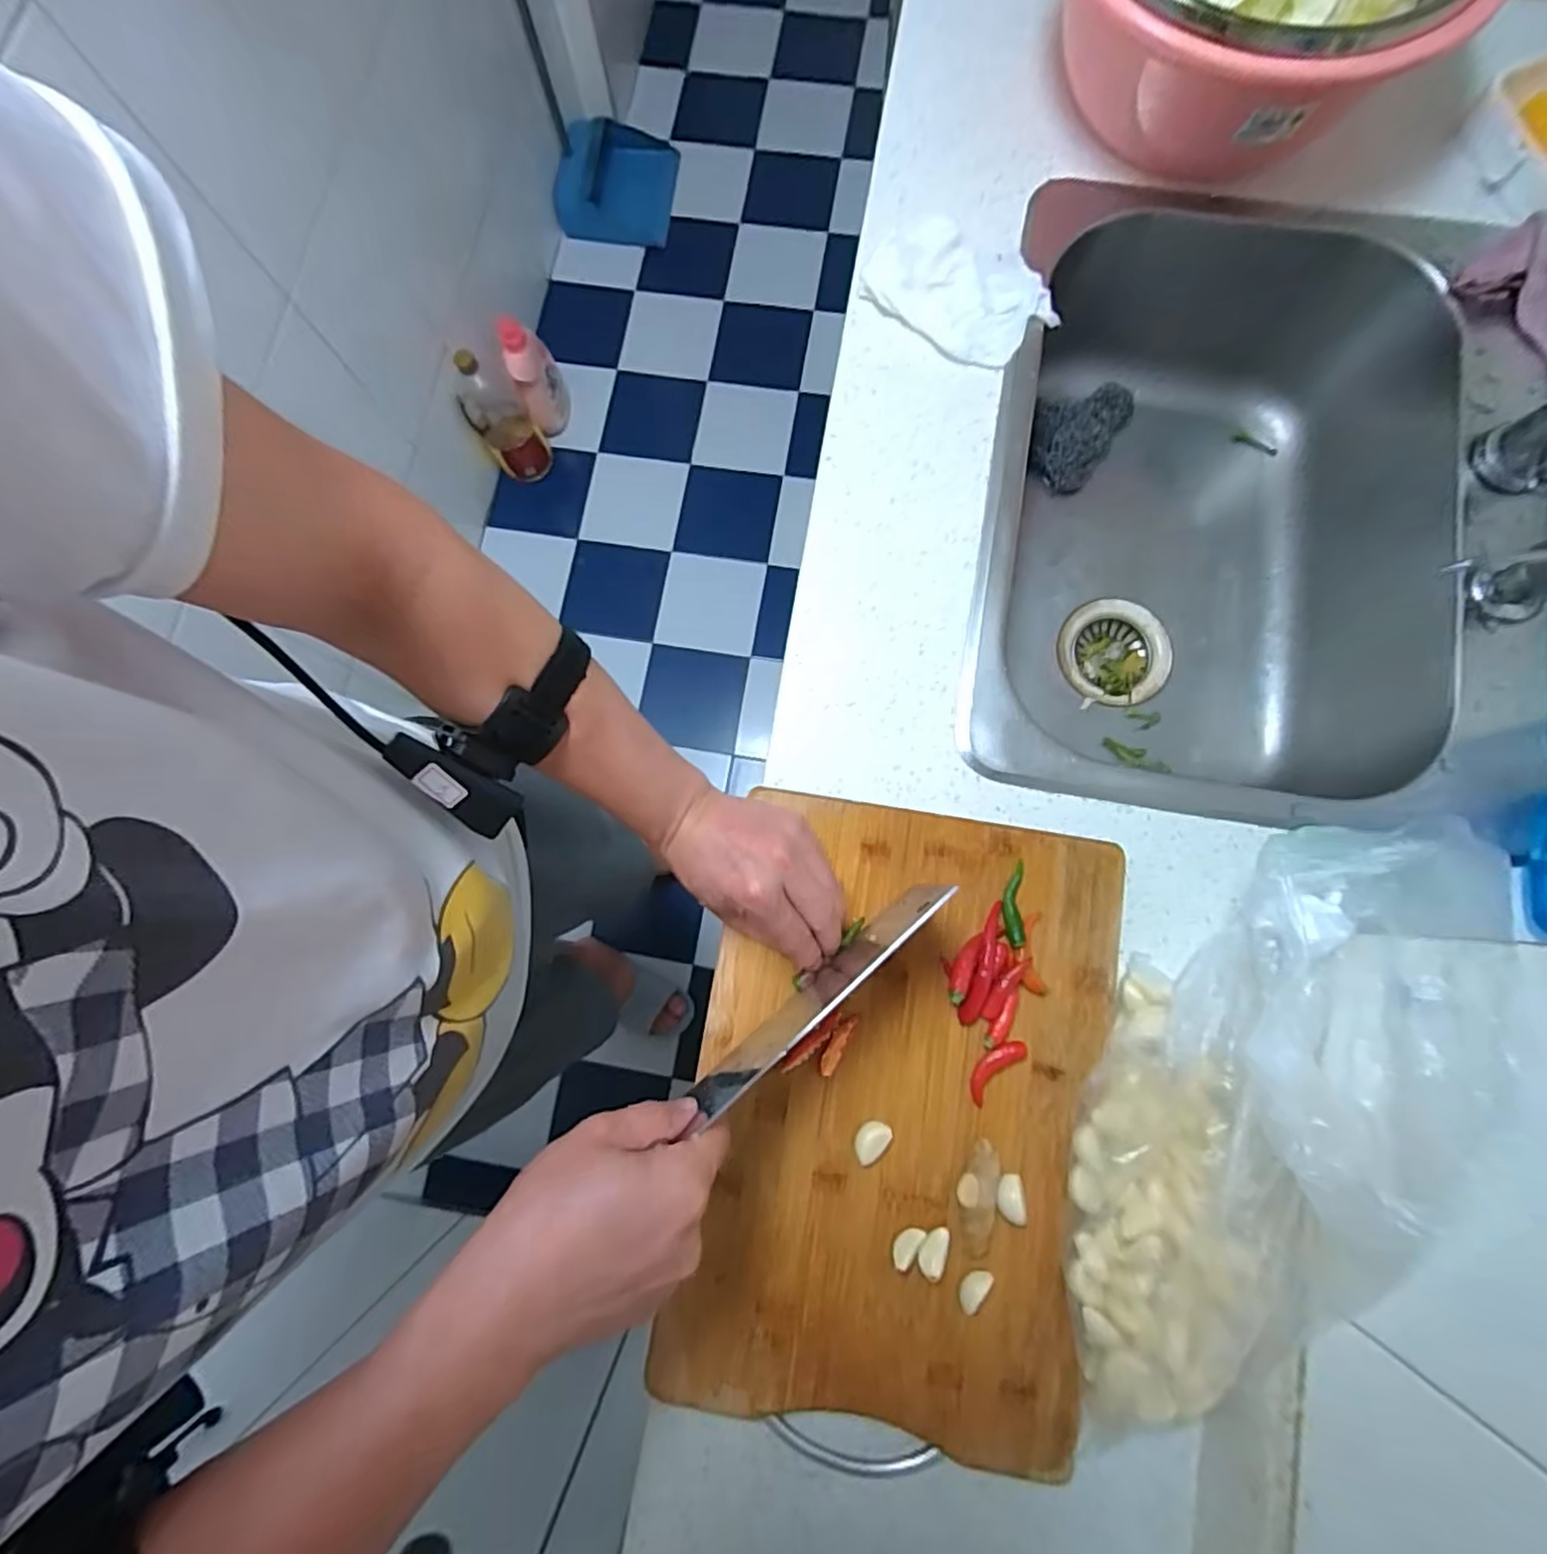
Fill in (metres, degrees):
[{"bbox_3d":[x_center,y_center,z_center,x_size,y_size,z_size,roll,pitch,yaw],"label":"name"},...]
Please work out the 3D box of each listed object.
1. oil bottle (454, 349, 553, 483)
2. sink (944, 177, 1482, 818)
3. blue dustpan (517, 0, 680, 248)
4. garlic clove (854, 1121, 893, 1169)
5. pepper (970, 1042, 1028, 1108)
[{"bbox_3d":[-0.546,-0.721,1.343,0.109,0.310,0.100,0,79,1],"label":"oil bottle"},{"bbox_3d":[0.366,-0.206,0.597,0.383,0.187,0.516,10,81,3],"label":"sink"},{"bbox_3d":[-0.376,-1.452,1.264,0.255,0.734,0.261,0,79,1],"label":"blue dustpan"},{"bbox_3d":[0.061,0.228,0.420,0.028,0.011,0.019,-43,81,-7],"label":"garlic clove"},{"bbox_3d":[0.140,0.186,0.429,0.020,0.008,0.048,41,96,8],"label":"pepper"}]

